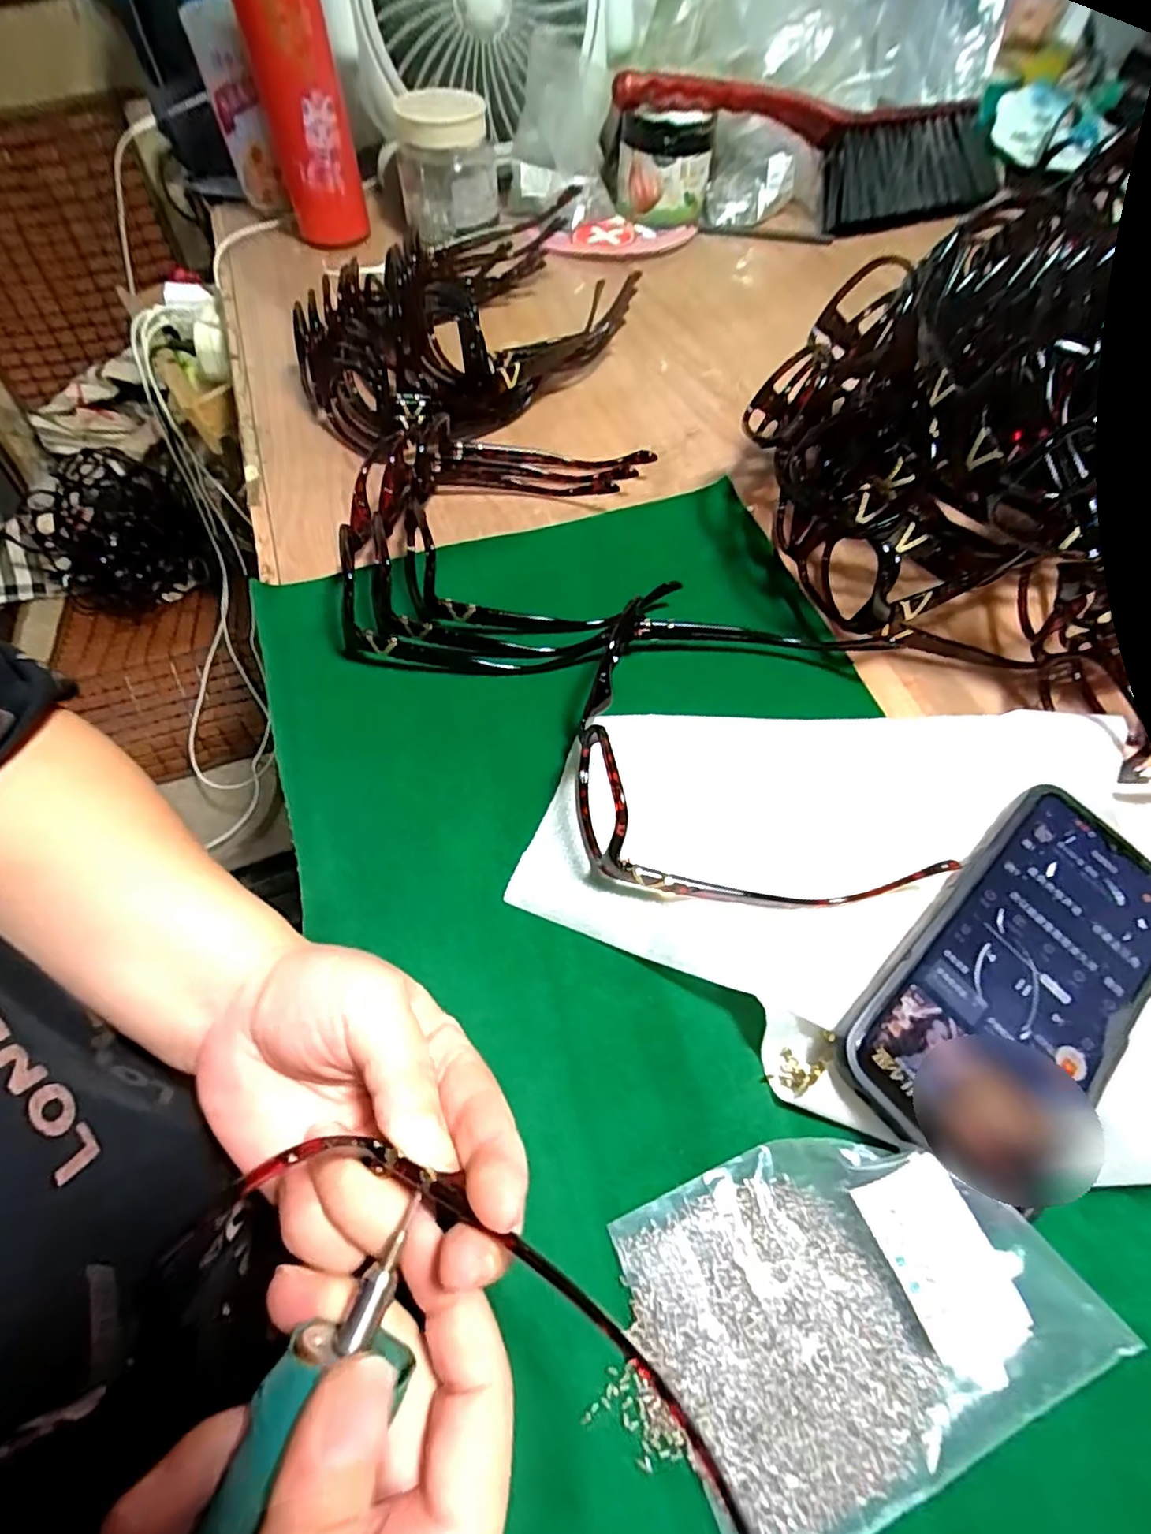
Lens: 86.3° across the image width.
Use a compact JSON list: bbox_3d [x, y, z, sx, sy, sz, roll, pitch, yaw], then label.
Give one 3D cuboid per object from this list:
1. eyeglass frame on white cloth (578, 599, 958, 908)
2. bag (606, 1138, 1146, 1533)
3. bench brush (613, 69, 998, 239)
[{"bbox_3d":[0.076,-0.011,0.286,0.147,0.036,0.152,3,61,1],"label":"eyeglass frame on white cloth"},{"bbox_3d":[0.087,0.169,0.194,0.126,0.024,0.091,-21,63,-11],"label":"bag"},{"bbox_3d":[0.232,-0.573,0.584,0.395,0.031,0.105,-8,100,-12],"label":"bench brush"}]

